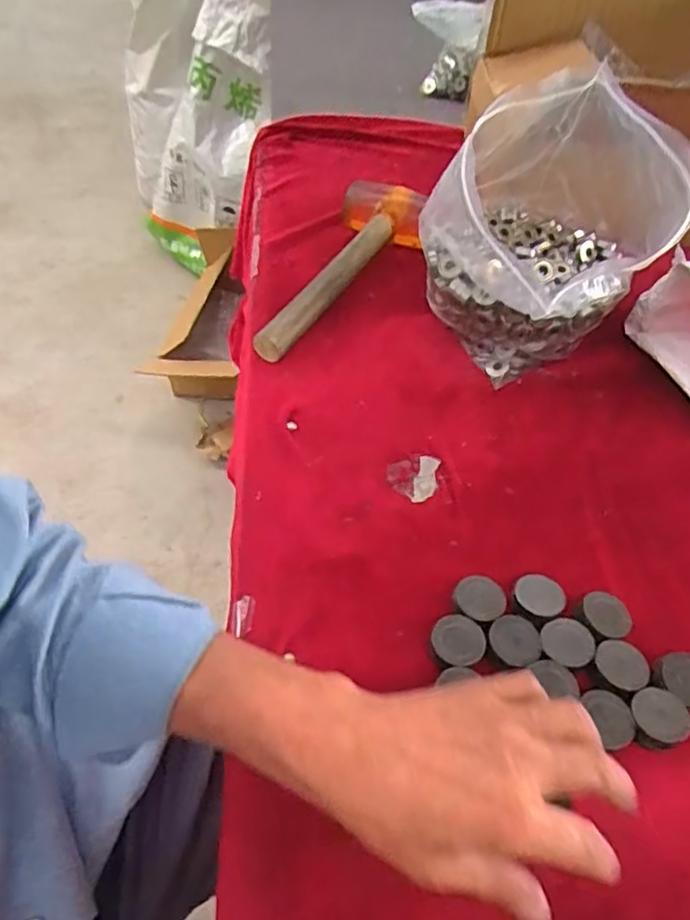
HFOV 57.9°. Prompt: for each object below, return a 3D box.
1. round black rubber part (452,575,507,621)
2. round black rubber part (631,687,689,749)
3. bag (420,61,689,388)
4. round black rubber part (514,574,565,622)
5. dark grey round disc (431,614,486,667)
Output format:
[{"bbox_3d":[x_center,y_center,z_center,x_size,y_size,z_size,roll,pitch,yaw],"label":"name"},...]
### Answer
[{"bbox_3d":[0.091,0.093,0.416,0.033,0.010,0.033,2,50,-2],"label":"round black rubber part"},{"bbox_3d":[0.187,0.155,0.374,0.032,0.015,0.032,2,50,-2],"label":"round black rubber part"},{"bbox_3d":[0.181,-0.194,0.535,0.189,0.205,0.194,38,58,25],"label":"bag"},{"bbox_3d":[0.129,0.094,0.419,0.033,0.013,0.032,2,50,-2],"label":"round black rubber part"},{"bbox_3d":[0.072,0.116,0.396,0.032,0.014,0.033,-18,49,4],"label":"dark grey round disc"}]

